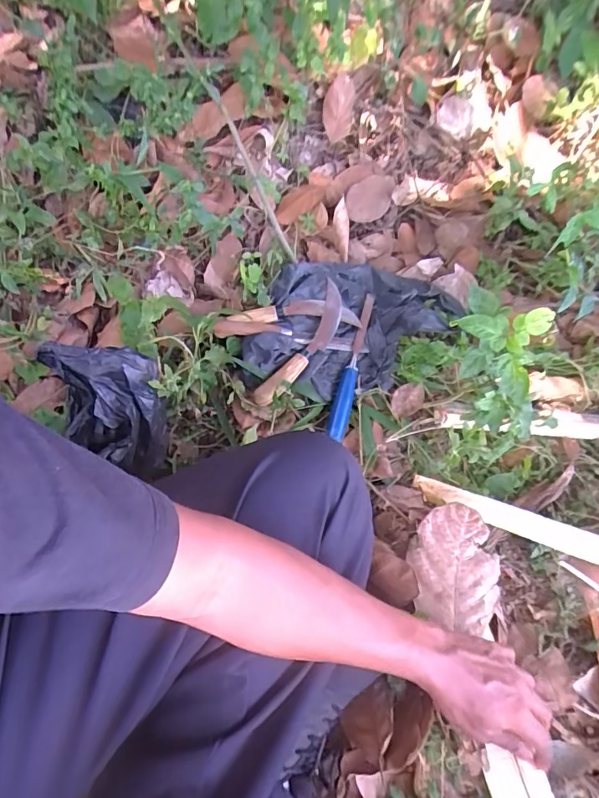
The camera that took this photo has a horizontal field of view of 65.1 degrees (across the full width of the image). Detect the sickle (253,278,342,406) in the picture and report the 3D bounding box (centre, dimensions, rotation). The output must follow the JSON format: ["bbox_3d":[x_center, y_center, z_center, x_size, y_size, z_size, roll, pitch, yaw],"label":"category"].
[{"bbox_3d":[0.007,-0.072,0.651,0.046,0.052,0.199,30,64,15],"label":"sickle"}]

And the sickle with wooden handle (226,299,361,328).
[{"bbox_3d":[-0.007,-0.124,0.668,0.181,0.026,0.039,-2,60,-2],"label":"sickle with wooden handle"}]

